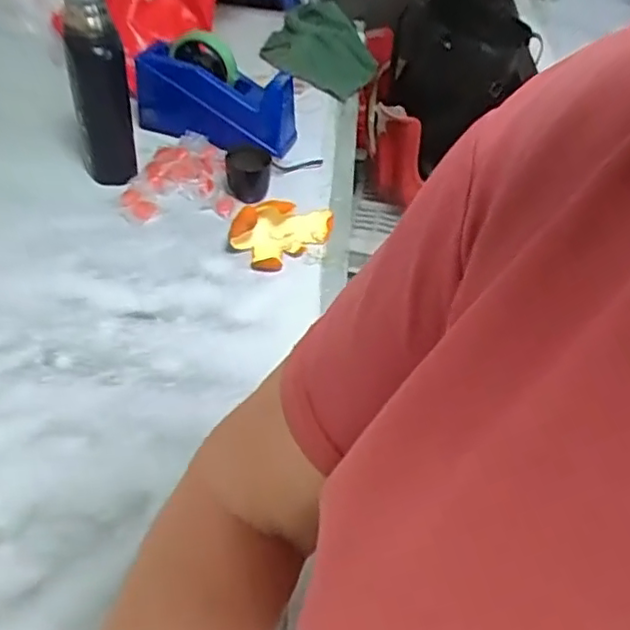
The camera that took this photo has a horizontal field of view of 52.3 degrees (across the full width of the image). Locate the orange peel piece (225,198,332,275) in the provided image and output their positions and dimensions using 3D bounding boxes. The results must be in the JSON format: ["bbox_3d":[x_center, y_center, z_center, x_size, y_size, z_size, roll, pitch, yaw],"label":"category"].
[{"bbox_3d":[-0.035,-0.096,0.695,0.064,0.049,0.116,32,49,24],"label":"orange peel piece"}]

